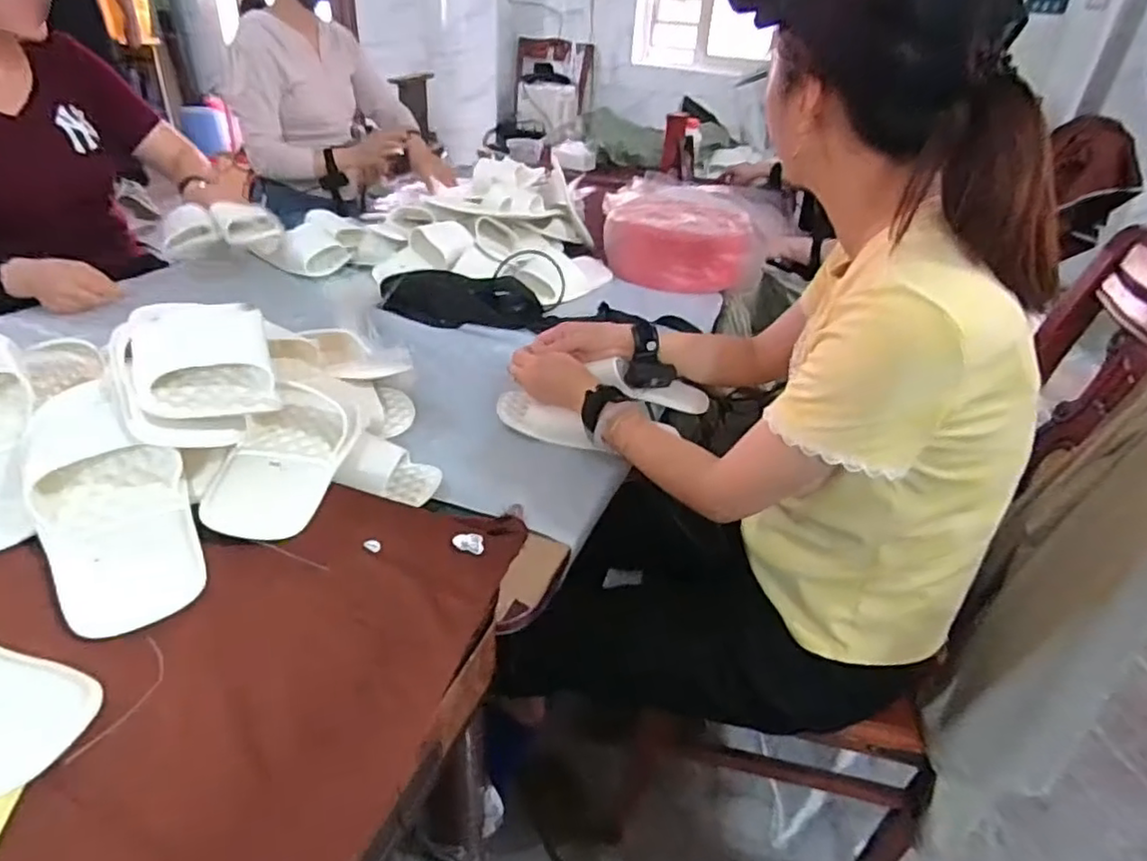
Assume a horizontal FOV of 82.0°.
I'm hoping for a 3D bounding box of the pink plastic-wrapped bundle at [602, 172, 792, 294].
[{"bbox_3d":[0.255,-0.442,1.476,0.358,0.159,0.372,8,33,4],"label":"pink plastic-wrapped bundle"}]

